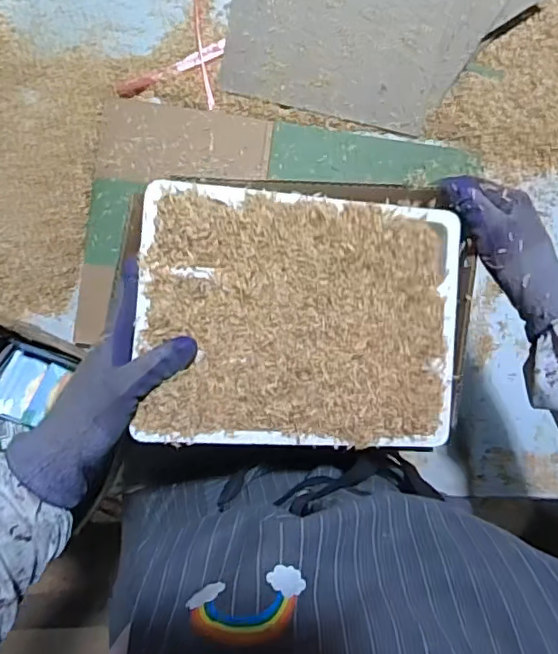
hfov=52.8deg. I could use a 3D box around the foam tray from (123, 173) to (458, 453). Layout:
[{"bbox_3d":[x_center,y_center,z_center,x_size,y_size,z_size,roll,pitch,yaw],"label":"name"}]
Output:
[{"bbox_3d":[0.021,-0.005,0.414,0.235,0.020,0.181,3,88,-8],"label":"foam tray"}]

